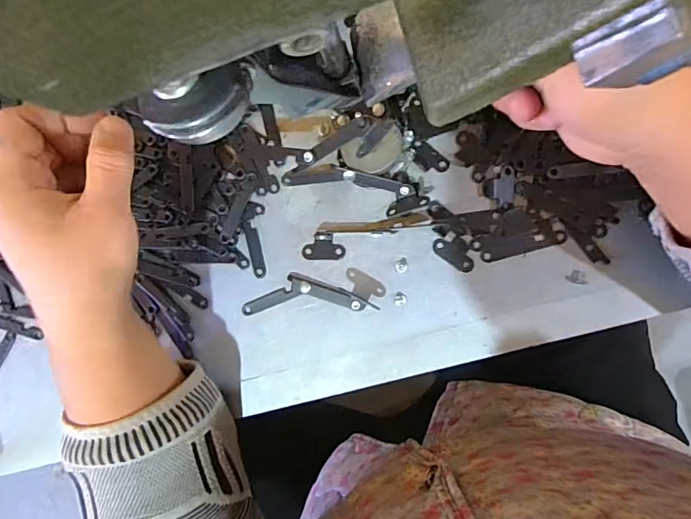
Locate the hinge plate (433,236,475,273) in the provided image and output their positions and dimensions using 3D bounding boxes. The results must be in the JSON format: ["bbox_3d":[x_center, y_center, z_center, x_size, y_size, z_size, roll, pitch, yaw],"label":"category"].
[{"bbox_3d":[0.072,-0.005,0.296,0.029,0.004,0.016,38,97,5],"label":"hinge plate"}]

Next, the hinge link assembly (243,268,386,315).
[{"bbox_3d":[-0.023,0.022,0.312,0.096,0.005,0.026,-4,92,9],"label":"hinge link assembly"}]

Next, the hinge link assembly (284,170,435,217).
[{"bbox_3d":[0.005,-0.046,0.302,0.097,0.011,0.022,13,94,8],"label":"hinge link assembly"}]

